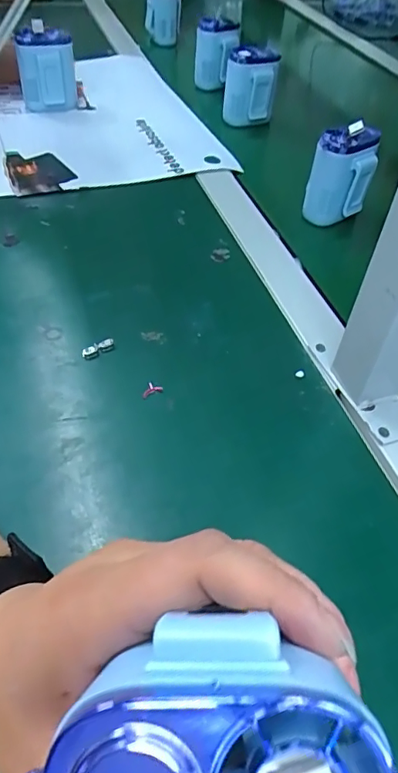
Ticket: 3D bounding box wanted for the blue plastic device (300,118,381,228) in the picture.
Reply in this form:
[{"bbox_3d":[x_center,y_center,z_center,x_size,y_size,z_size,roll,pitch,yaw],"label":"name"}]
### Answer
[{"bbox_3d":[0.138,-0.205,0.498,0.058,0.085,0.033,13,49,7],"label":"blue plastic device"}]

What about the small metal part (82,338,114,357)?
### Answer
[{"bbox_3d":[-0.075,-0.029,0.380,0.026,0.005,0.007,-27,56,-24],"label":"small metal part"}]

